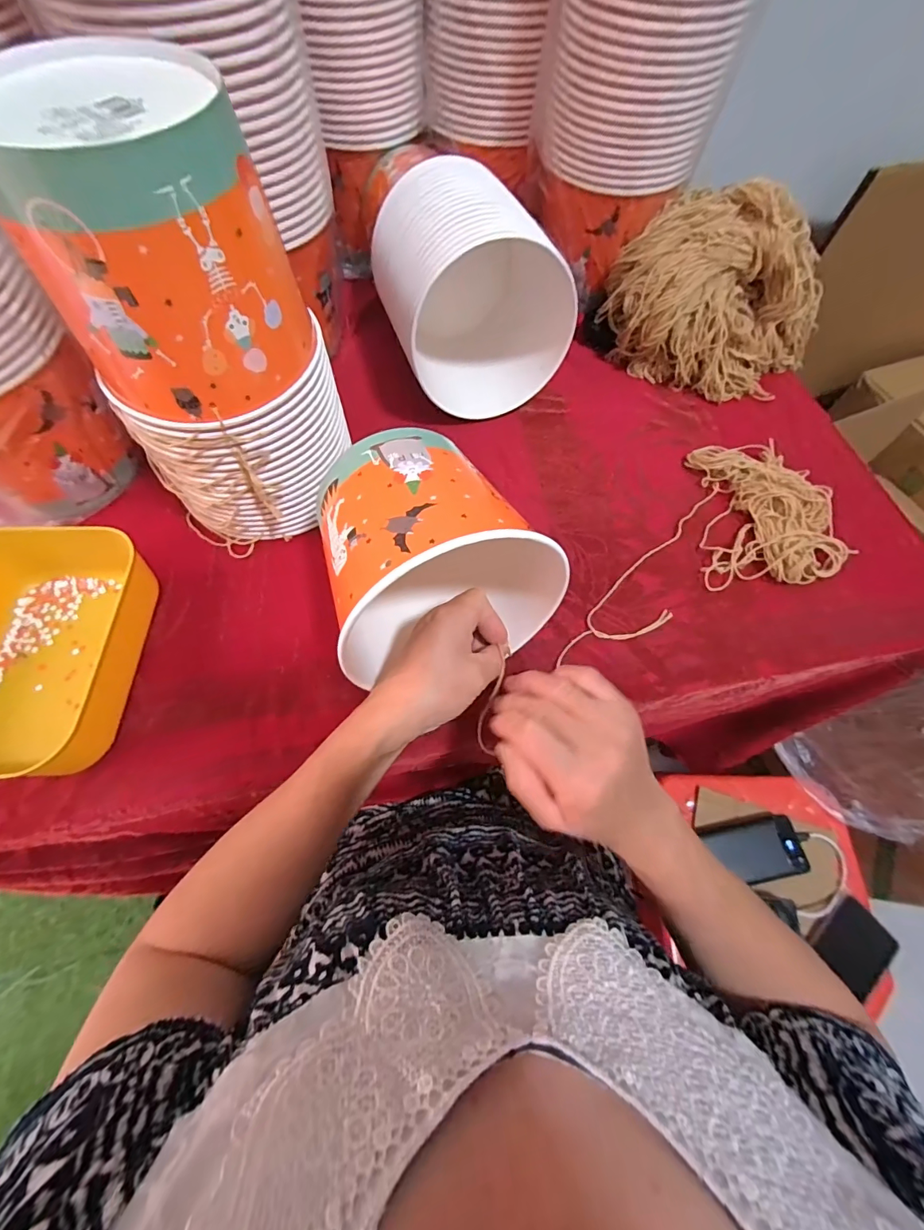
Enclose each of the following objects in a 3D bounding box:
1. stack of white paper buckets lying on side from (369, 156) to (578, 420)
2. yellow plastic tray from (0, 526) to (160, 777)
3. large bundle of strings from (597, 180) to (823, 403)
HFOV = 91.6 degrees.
[{"bbox_3d":[0.018,-0.320,0.458,0.182,0.163,0.175,-15,66,-9],"label":"stack of white paper buckets lying on side"},{"bbox_3d":[-0.323,0.032,0.339,0.133,0.059,0.168,2,64,-1],"label":"yellow plastic tray"},{"bbox_3d":[0.283,-0.354,0.499,0.236,0.132,0.152,27,67,11],"label":"large bundle of strings"}]

